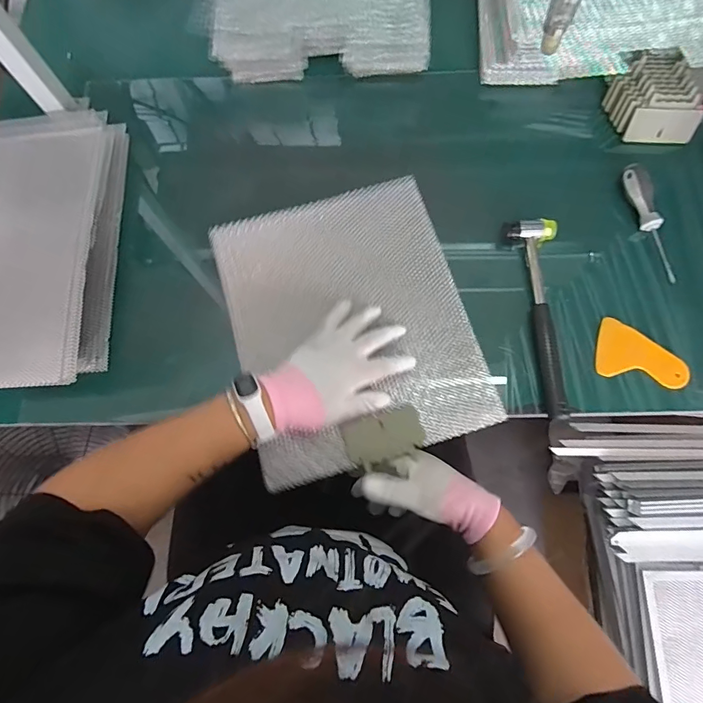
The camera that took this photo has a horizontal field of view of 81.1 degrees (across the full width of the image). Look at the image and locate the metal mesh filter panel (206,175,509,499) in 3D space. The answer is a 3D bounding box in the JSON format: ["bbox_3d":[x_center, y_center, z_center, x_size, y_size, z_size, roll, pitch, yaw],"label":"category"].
[{"bbox_3d":[-0.003,-0.039,0.491,0.270,0.022,0.325,-17,74,-3],"label":"metal mesh filter panel"}]

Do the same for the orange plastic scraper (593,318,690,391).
[{"bbox_3d":[0.340,0.003,0.478,0.100,0.011,0.065,11,92,5],"label":"orange plastic scraper"}]

